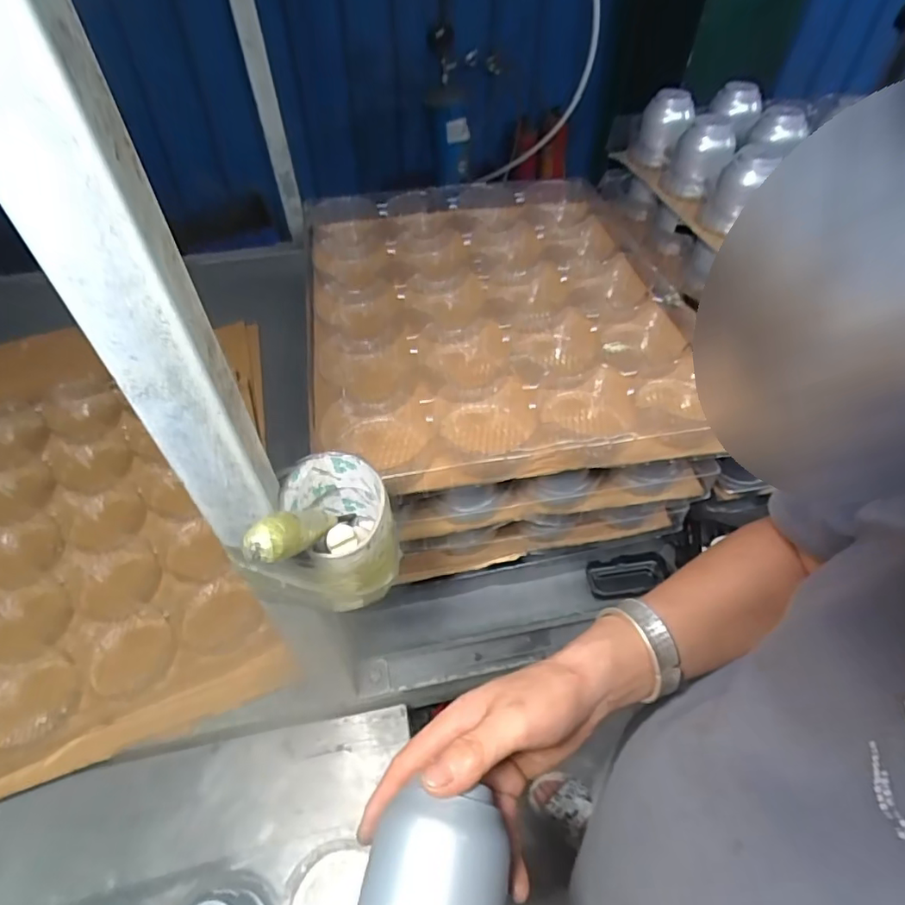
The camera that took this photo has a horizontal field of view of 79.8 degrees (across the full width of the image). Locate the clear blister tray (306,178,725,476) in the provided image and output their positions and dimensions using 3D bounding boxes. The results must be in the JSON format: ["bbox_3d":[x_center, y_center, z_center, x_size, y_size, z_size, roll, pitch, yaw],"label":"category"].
[{"bbox_3d":[0.045,-0.198,0.694,0.446,0.044,0.563,-8,49,-7],"label":"clear blister tray"}]

